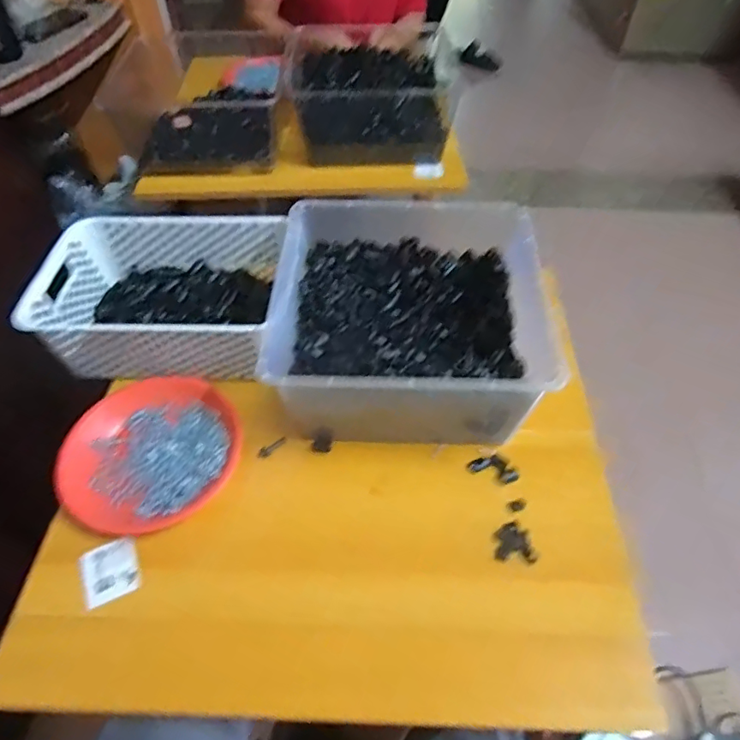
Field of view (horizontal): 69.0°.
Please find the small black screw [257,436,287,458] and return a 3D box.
[{"bbox_3d":[-0.113,0.090,0.626,0.040,0.007,0.012,-37,60,-26],"label":"small black screw"}]

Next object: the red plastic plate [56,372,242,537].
[{"bbox_3d":[-0.249,0.088,0.615,0.188,0.019,0.187,0,51,0],"label":"red plastic plate"}]

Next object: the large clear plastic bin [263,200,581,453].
[{"bbox_3d":[0.041,-0.056,0.661,0.289,0.149,0.303,3,51,2],"label":"large clear plastic bin"}]

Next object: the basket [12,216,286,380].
[{"bbox_3d":[-0.263,-0.098,0.707,0.285,0.094,0.214,2,51,1],"label":"basket"}]

